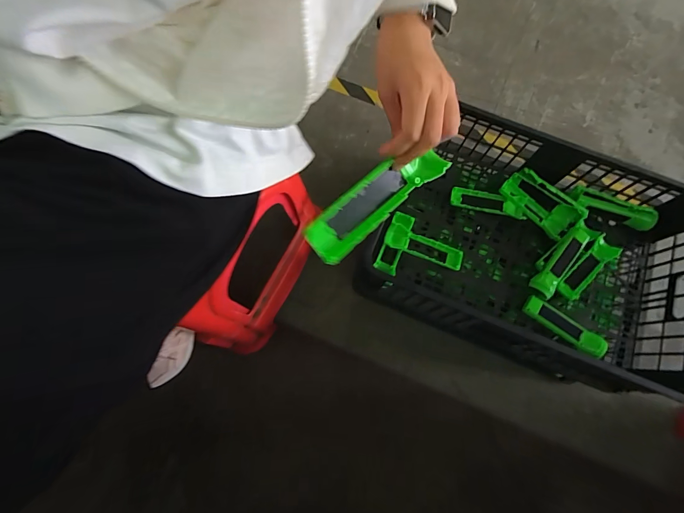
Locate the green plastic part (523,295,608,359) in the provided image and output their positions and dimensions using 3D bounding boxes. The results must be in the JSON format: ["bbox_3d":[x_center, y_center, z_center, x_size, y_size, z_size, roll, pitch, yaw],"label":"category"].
[{"bbox_3d":[0.446,0.142,0.703,0.166,0.038,0.043,33,78,6],"label":"green plastic part"}]

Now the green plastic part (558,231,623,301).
[{"bbox_3d":[0.523,0.022,0.742,0.168,0.029,0.057,-40,81,-10],"label":"green plastic part"}]

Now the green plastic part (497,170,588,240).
[{"bbox_3d":[0.435,-0.119,0.745,0.172,0.036,0.083,43,79,8],"label":"green plastic part"}]

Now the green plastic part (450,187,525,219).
[{"bbox_3d":[0.318,-0.118,0.759,0.158,0.023,0.048,10,77,1],"label":"green plastic part"}]

